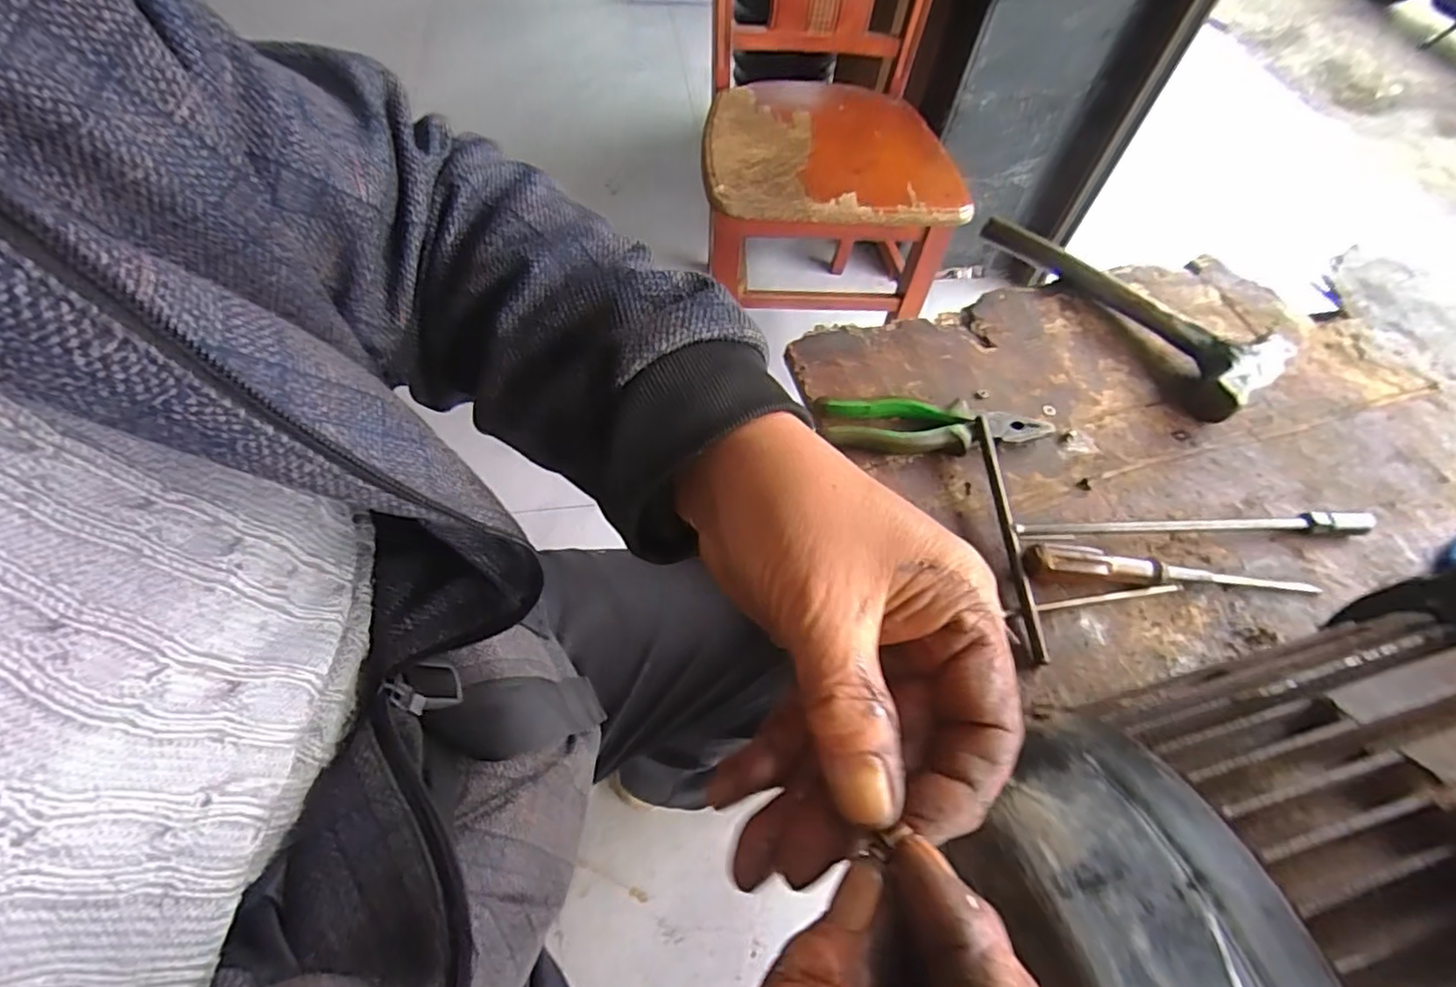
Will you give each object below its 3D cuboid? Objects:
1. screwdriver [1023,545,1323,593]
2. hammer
[{"bbox_3d":[0.327,0.056,0.467,0.223,0.028,0.021,3,58,-3],"label":"screwdriver"},{"bbox_3d":[0.393,-0.194,0.625,0.103,0.053,0.296,-24,63,-18],"label":"hammer"}]

